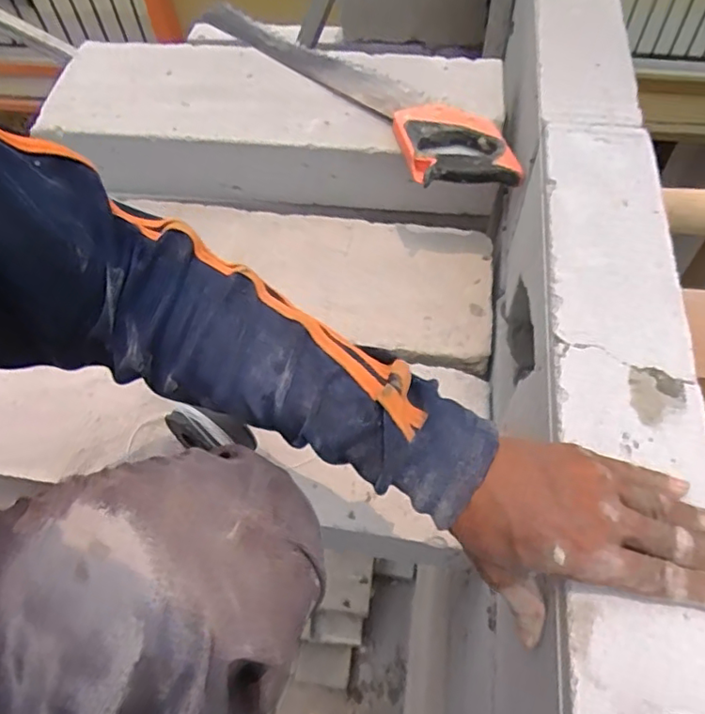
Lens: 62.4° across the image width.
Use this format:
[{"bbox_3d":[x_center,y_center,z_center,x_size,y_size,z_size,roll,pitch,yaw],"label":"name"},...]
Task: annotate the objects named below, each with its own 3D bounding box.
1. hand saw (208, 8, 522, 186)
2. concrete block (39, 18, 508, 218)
[{"bbox_3d":[-0.018,-0.359,0.756,0.105,0.033,0.547,-39,63,-21],"label":"hand saw"},{"bbox_3d":[-0.097,-0.315,0.795,0.570,0.117,0.226,8,57,8],"label":"concrete block"}]

